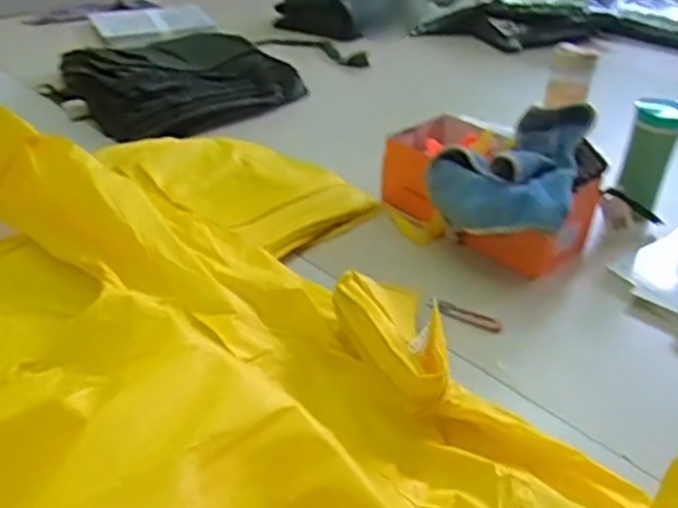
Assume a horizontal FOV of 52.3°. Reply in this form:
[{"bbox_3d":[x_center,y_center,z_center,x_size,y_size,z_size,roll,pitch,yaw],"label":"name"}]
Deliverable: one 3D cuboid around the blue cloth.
[{"bbox_3d":[0.234,-0.120,0.966,0.193,0.116,0.210,16,38,19],"label":"blue cloth"}]

